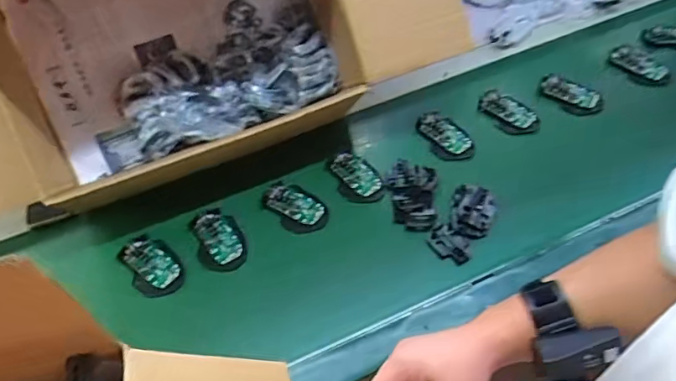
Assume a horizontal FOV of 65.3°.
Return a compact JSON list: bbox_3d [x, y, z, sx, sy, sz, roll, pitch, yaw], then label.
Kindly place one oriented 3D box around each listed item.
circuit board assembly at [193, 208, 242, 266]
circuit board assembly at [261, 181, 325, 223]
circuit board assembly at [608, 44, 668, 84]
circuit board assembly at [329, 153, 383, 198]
[{"bbox_3d":[-0.183,0.069,0.825,0.059,0.018,0.096,-31,58,-18],"label":"circuit board assembly"},{"bbox_3d":[-0.071,0.020,0.856,0.098,0.011,0.054,20,70,7],"label":"circuit board assembly"},{"bbox_3d":[0.566,-0.237,0.992,0.061,0.008,0.105,-38,60,-22],"label":"circuit board assembly"},{"bbox_3d":[0.032,-0.030,0.880,0.091,0.017,0.057,37,63,26],"label":"circuit board assembly"}]

